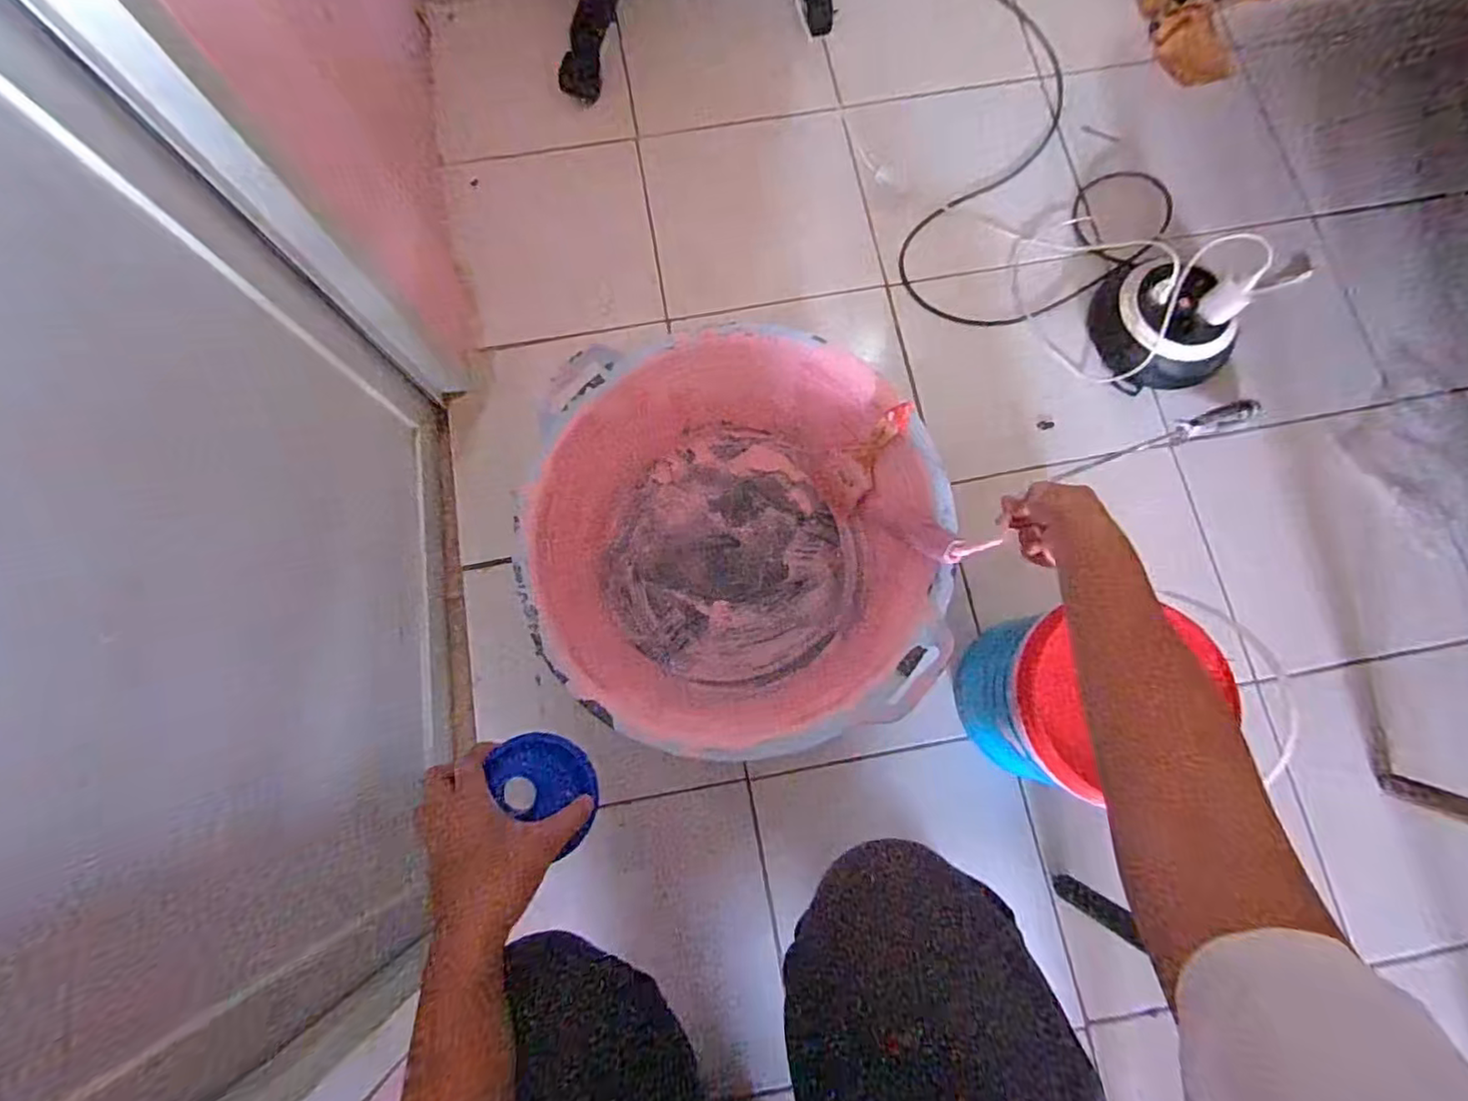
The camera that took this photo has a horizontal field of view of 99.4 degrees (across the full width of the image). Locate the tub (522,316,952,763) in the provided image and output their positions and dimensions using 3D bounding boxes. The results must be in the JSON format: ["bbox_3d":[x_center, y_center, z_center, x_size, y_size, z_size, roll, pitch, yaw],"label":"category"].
[{"bbox_3d":[0.003,-0.009,0.680,0.404,0.182,0.405,6,78,2],"label":"tub"}]

